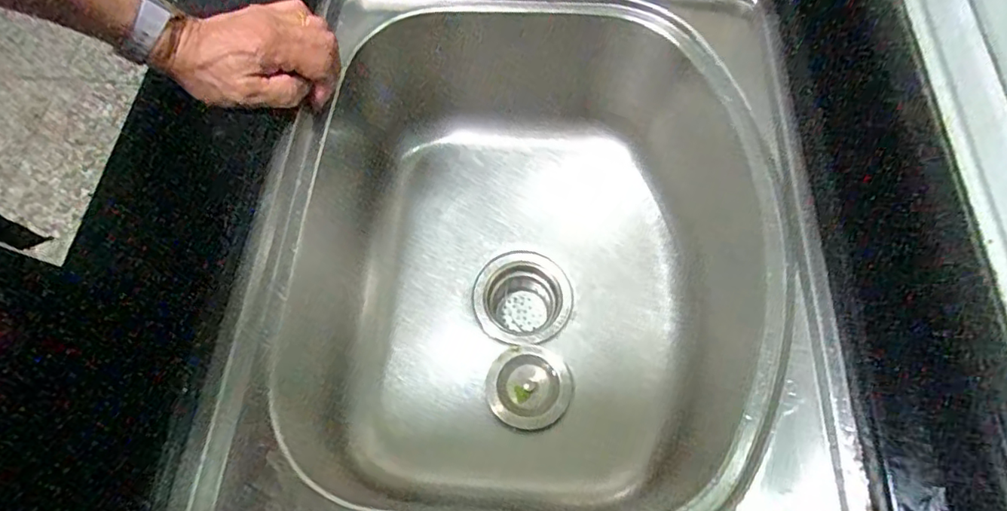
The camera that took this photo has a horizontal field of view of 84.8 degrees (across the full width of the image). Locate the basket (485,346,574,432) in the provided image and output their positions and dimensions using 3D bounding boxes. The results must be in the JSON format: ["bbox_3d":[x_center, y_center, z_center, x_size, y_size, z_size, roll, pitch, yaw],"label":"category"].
[{"bbox_3d":[0.026,0.135,0.564,0.083,0.022,0.080,0,67,0],"label":"basket"}]

